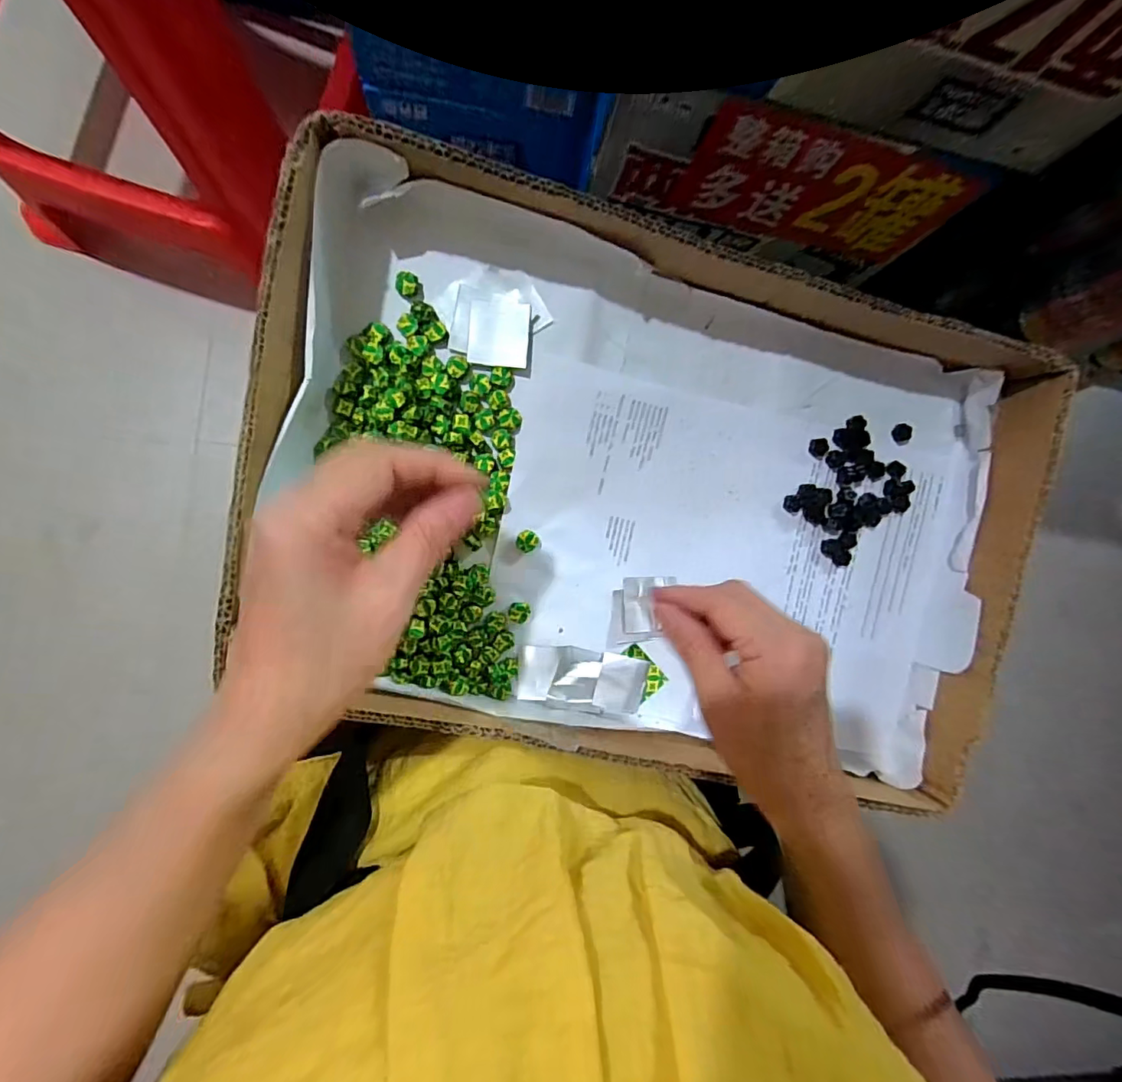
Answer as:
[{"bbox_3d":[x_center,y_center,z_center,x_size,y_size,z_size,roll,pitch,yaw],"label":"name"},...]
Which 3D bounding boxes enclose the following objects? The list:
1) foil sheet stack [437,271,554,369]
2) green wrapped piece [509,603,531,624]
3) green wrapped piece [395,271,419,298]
[{"bbox_3d":[-0.038,-0.127,0.301,0.059,0.009,0.050,5,87,-9],"label":"foil sheet stack"},{"bbox_3d":[-0.025,0.044,0.321,0.014,0.006,0.013,0,88,-9],"label":"green wrapped piece"},{"bbox_3d":[-0.085,-0.142,0.293,0.012,0.006,0.013,0,88,-9],"label":"green wrapped piece"}]

